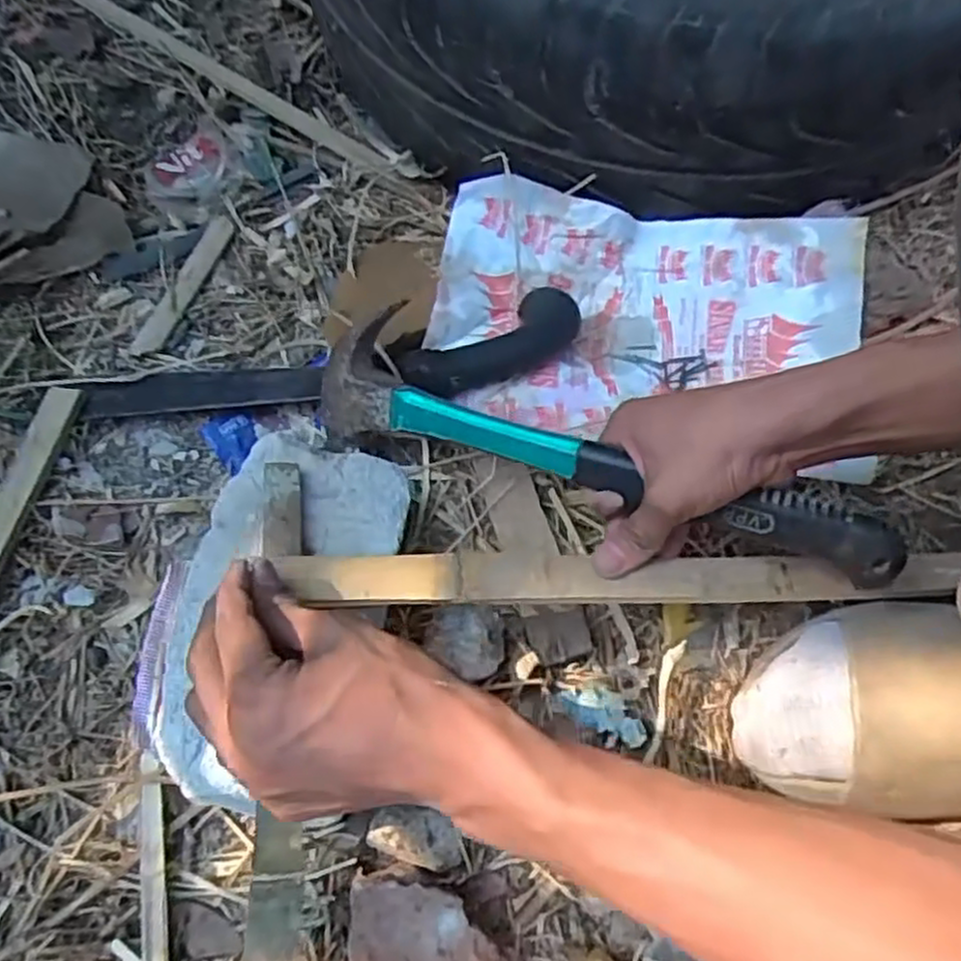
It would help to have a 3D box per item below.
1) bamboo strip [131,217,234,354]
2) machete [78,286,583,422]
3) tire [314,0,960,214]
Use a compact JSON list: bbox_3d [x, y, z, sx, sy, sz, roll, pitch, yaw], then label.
[{"bbox_3d":[-0.224,-0.152,0.579,0.021,0.005,0.141,14,61,4],"label":"bamboo strip"},{"bbox_3d":[-0.095,-0.074,0.522,0.341,0.043,0.068,-10,62,-10],"label":"machete"},{"bbox_3d":[0.144,-0.503,0.638,0.522,0.188,0.603,8,67,-1],"label":"tire"}]

